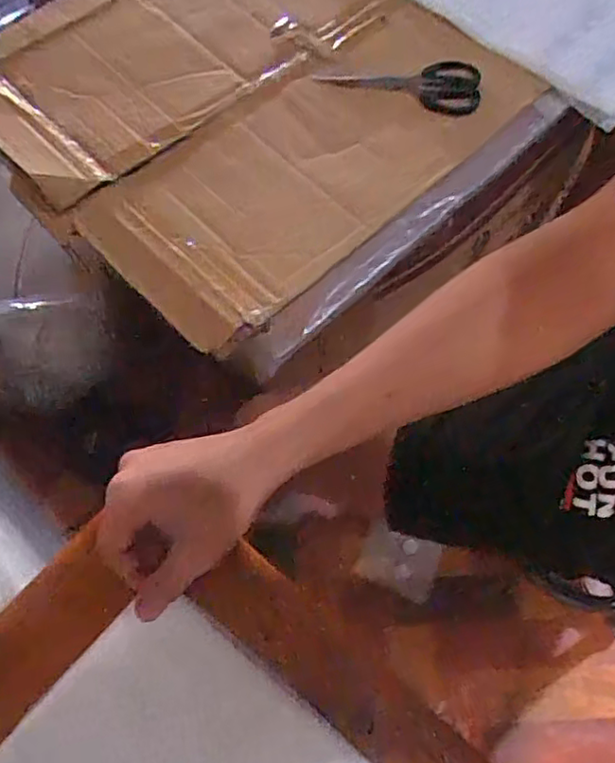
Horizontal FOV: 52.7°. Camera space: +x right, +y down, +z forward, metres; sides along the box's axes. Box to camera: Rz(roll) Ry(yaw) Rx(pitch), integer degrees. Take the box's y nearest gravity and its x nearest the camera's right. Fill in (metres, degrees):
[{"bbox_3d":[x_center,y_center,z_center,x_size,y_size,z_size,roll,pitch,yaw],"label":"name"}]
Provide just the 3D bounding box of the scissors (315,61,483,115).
[{"bbox_3d":[0.101,-0.330,0.689,0.177,0.012,0.068,5,68,1],"label":"scissors"}]

